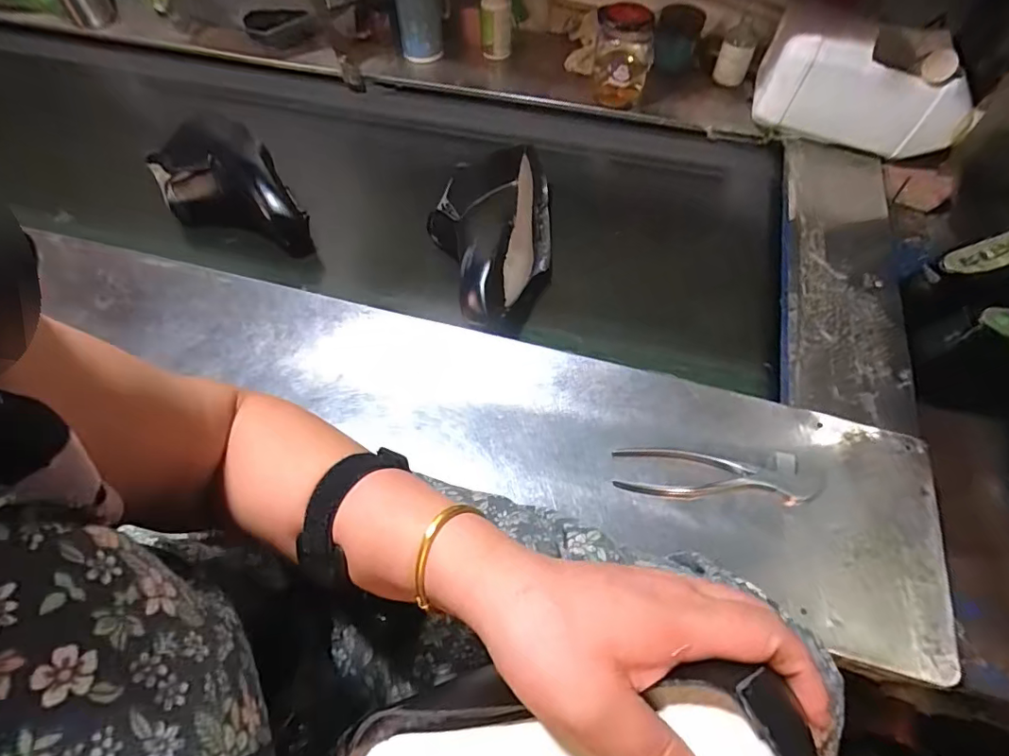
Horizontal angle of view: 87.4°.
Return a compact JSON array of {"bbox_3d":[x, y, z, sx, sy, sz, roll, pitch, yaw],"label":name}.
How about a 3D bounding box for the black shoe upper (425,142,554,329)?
[{"bbox_3d":[-0.020,-0.178,0.658,0.153,0.101,0.288,3,60,3],"label":"black shoe upper"}]

